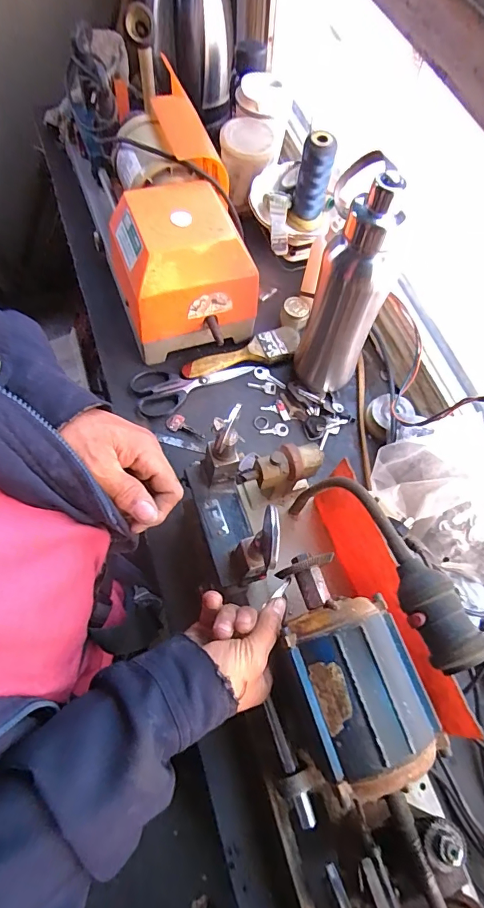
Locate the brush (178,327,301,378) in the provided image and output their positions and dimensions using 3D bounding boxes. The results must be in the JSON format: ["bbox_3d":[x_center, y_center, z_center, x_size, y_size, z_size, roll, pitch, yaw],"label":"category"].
[{"bbox_3d":[0.002,-0.146,0.634,0.180,0.012,0.041,-17,82,-16],"label":"brush"}]

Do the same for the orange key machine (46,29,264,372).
[{"bbox_3d":[-0.124,-0.355,0.616,0.161,0.158,0.405,-19,69,-9],"label":"orange key machine"}]

